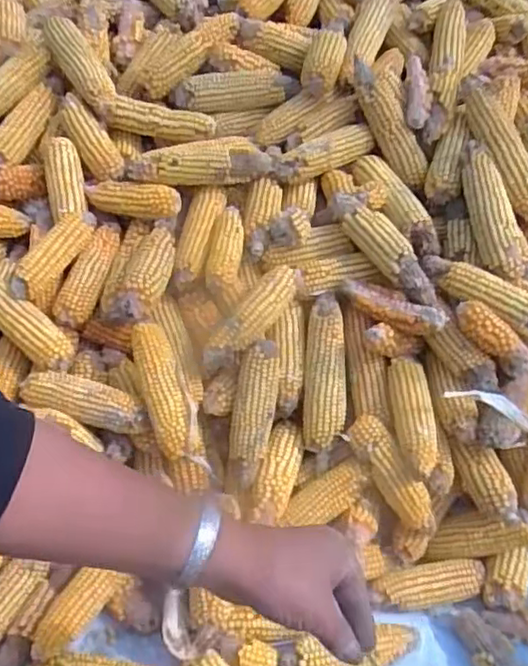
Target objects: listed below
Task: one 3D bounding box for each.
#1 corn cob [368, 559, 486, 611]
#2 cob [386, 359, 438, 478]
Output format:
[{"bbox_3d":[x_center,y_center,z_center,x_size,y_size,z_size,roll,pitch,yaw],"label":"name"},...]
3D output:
[{"bbox_3d":[0.195,0.302,0.764,0.135,0.040,0.042,-3,45,-7],"label":"corn cob"},{"bbox_3d":[0.178,0.097,0.769,0.046,0.035,0.148,2,45,-2],"label":"cob"}]

